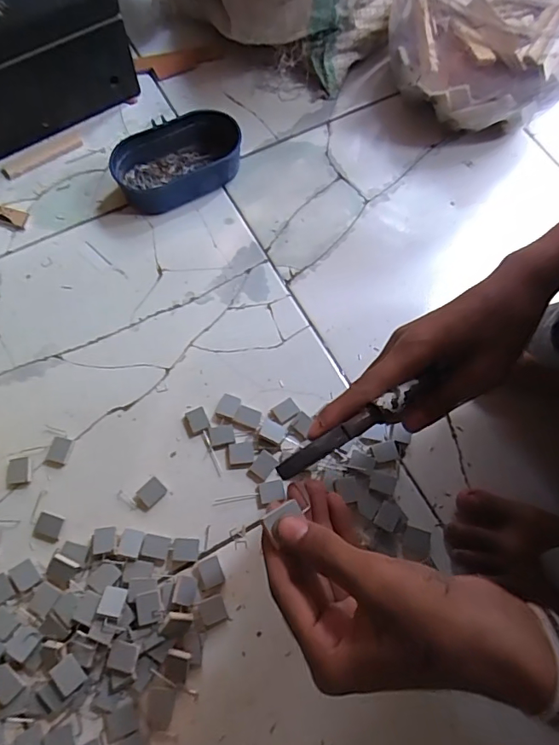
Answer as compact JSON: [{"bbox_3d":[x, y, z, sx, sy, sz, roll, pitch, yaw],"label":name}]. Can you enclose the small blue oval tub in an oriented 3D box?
[{"bbox_3d":[-0.117,-0.250,0.578,0.152,0.051,0.084,-24,72,-11],"label":"small blue oval tub"}]

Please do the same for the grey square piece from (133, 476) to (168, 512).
[{"bbox_3d":[-0.124,0.117,0.464,0.021,0.009,0.030,39,72,12],"label":"grey square piece"}]

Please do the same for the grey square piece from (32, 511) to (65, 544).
[{"bbox_3d":[-0.213,0.142,0.447,0.025,0.004,0.024,15,69,3],"label":"grey square piece"}]

